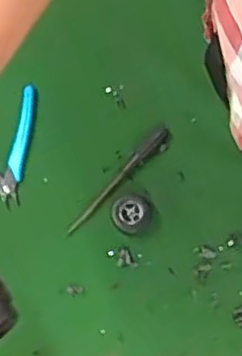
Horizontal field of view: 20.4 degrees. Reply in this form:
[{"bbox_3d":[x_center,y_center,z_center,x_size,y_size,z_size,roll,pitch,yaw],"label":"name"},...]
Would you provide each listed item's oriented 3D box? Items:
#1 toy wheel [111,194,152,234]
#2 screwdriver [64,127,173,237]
[{"bbox_3d":[0.010,0.033,0.642,0.037,0.011,0.037,0,79,1],"label":"toy wheel"},{"bbox_3d":[-0.002,0.003,0.655,0.018,0.008,0.139,44,83,9],"label":"screwdriver"}]

